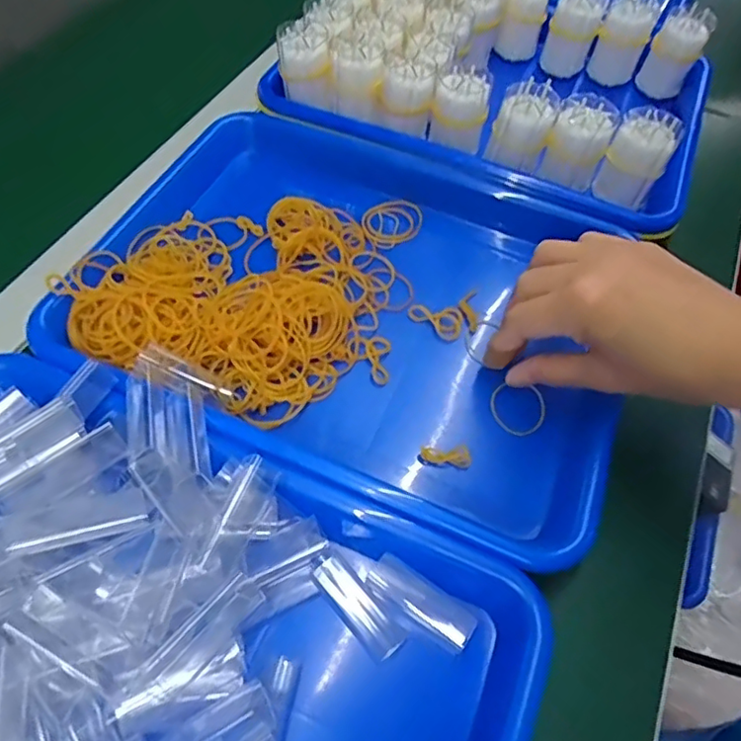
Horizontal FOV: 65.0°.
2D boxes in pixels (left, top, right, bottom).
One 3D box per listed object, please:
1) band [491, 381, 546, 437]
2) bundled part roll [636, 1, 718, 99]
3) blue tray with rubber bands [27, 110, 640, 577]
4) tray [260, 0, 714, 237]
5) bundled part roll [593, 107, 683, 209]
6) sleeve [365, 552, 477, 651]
[{"bbox_3d":[0.088,0.024,0.346,0.032,0.004,0.030,9,65,12],"label":"band"},{"bbox_3d":[0.263,-0.278,0.504,0.040,0.069,0.034,23,59,10],"label":"bundled part roll"},{"bbox_3d":[-0.008,-0.044,0.374,0.328,0.044,0.243,20,59,8],"label":"blue tray with rubber bands"},{"bbox_3d":[0.133,-0.317,0.526,0.328,0.074,0.441,18,58,7],"label":"tray"},{"bbox_3d":[0.189,-0.152,0.411,0.041,0.048,0.041,24,59,11],"label":"bundled part roll"},{"bbox_3d":[0.025,0.112,0.283,0.055,0.012,0.018,31,61,15],"label":"sleeve"}]

